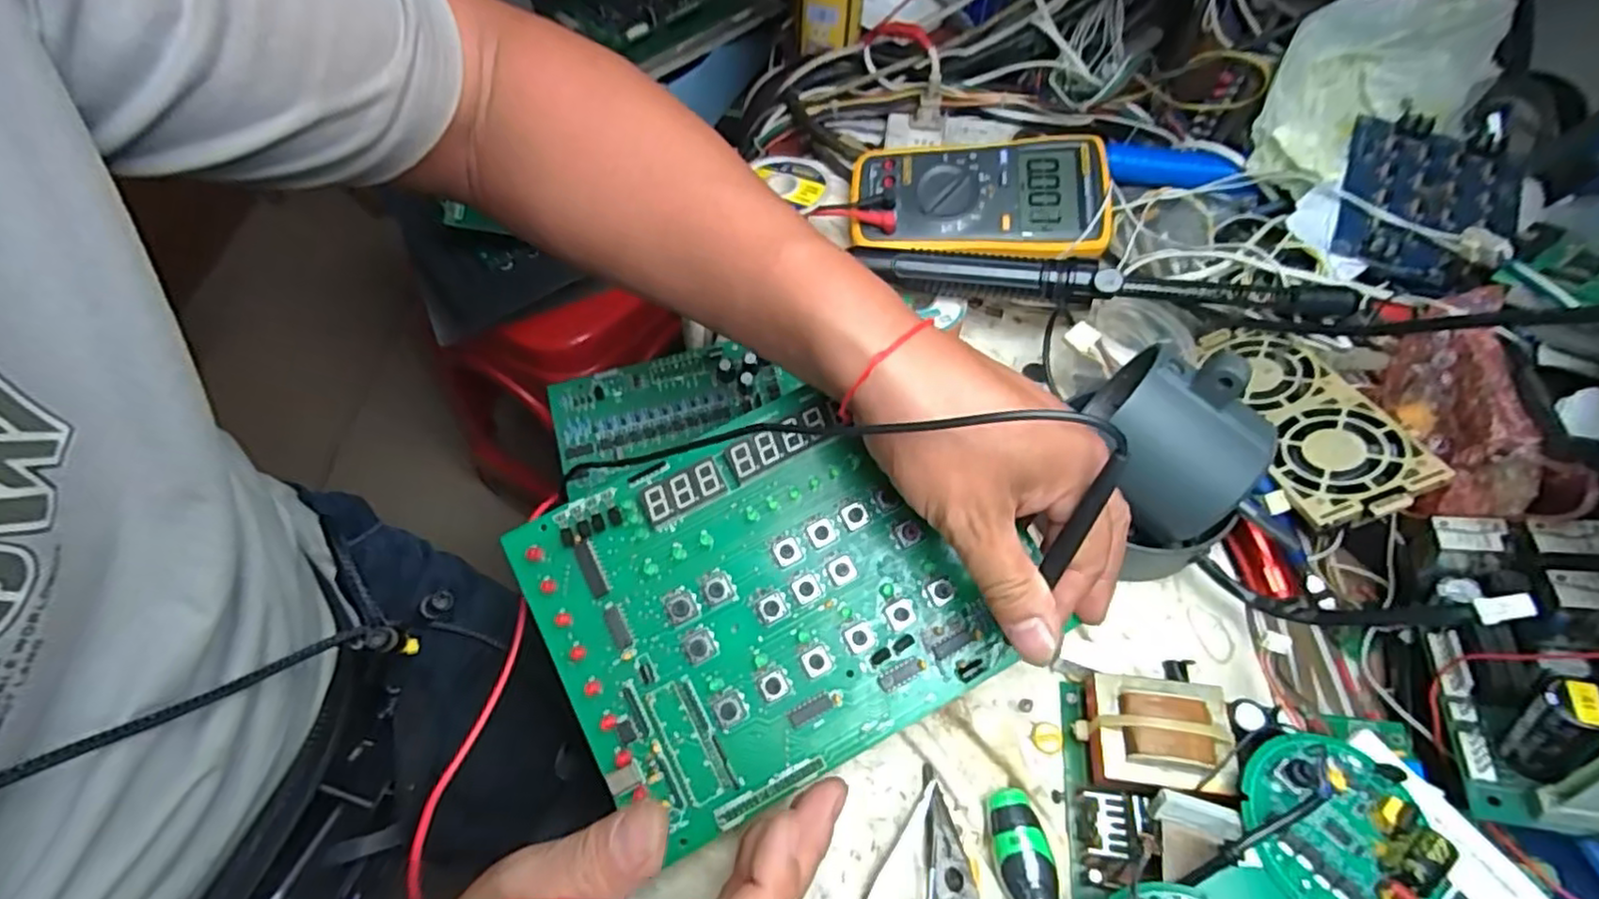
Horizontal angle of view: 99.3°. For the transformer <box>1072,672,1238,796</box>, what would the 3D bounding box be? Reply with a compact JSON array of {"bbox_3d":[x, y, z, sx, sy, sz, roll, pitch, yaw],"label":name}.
[{"bbox_3d":[0.163,0.133,0.318,0.060,0.037,0.052,9,59,5],"label":"transformer"}]

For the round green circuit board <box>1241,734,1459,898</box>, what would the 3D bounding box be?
[{"bbox_3d":[0.212,0.149,0.265,0.064,0.020,0.069,0,59,0],"label":"round green circuit board"}]

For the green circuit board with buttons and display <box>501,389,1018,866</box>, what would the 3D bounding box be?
[{"bbox_3d":[-0.025,0.067,0.314,0.175,0.020,0.161,-25,79,-6],"label":"green circuit board with buttons and display"}]

